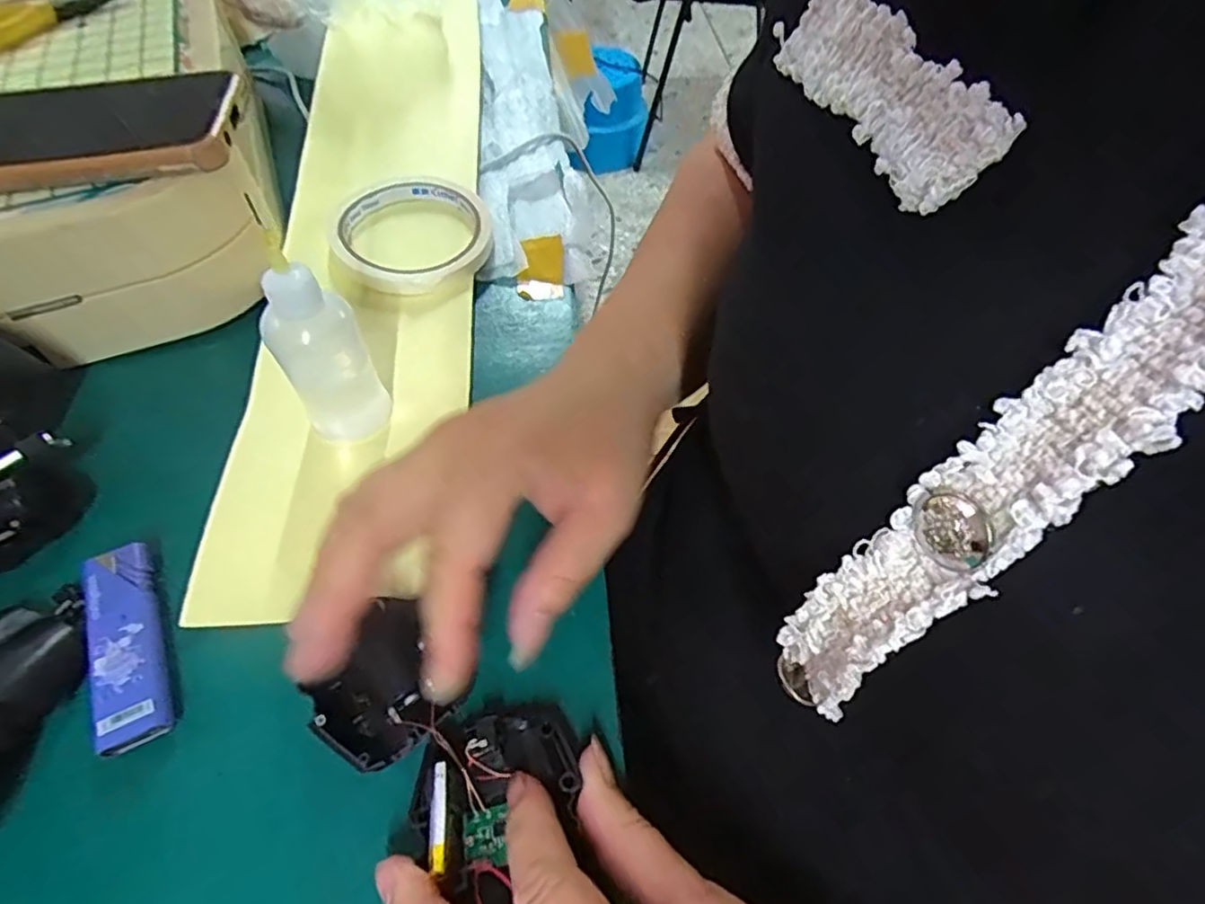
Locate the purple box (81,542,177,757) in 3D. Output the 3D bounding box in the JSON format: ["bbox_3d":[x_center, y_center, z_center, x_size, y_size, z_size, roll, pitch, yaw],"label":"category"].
[{"bbox_3d":[-0.181,0.071,0.240,0.024,0.008,0.078,-23,58,-16],"label":"purple box"}]

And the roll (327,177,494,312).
[{"bbox_3d":[-0.113,-0.124,0.374,0.094,0.023,0.097,0,54,0],"label":"roll"}]

